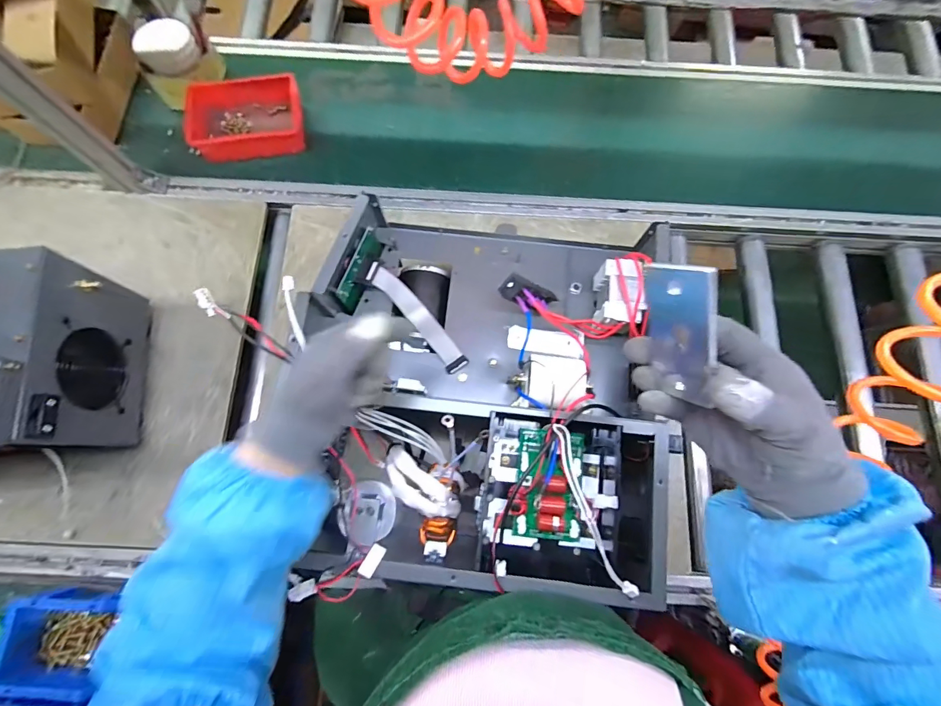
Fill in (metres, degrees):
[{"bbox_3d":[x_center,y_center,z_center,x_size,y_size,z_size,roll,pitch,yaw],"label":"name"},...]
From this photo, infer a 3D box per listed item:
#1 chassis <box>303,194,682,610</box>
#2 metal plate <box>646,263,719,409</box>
[{"bbox_3d":[0.017,0.034,0.499,0.381,0.100,0.426,3,76,0],"label":"chassis"},{"bbox_3d":[0.128,-0.012,0.253,0.005,0.041,0.086,-26,118,-25],"label":"metal plate"}]

